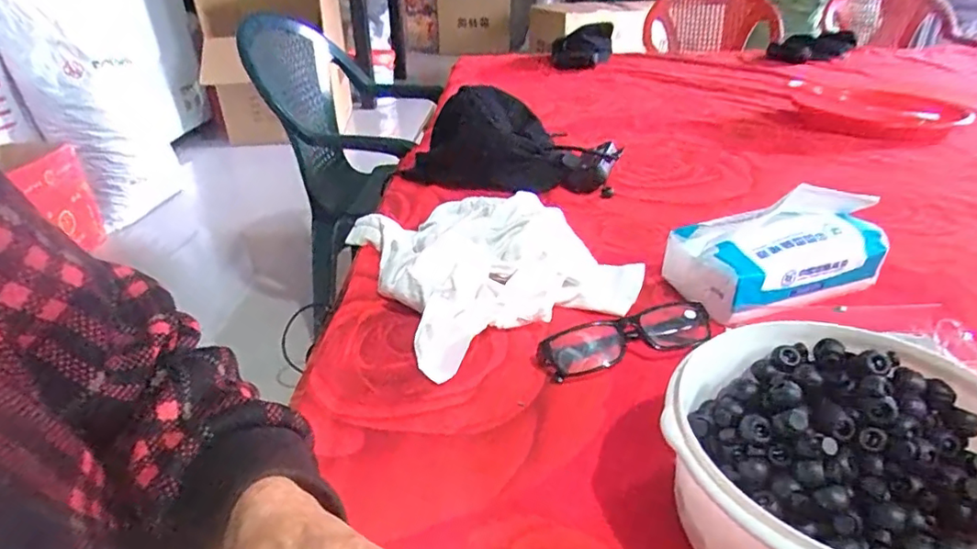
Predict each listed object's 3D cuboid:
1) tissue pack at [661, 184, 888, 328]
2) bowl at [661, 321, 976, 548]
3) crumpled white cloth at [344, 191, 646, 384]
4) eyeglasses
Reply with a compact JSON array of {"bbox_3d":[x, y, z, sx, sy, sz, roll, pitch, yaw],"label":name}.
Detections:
[{"bbox_3d":[0.243,-0.024,0.482,0.167,0.080,0.101,-14,33,-21],"label":"tissue pack"},{"bbox_3d":[0.169,0.100,0.276,0.155,0.073,0.159,-1,31,0],"label":"bowl"},{"bbox_3d":[-0.001,-0.027,0.533,0.225,0.056,0.260,-16,34,-23],"label":"crumpled white cloth"},{"bbox_3d":[0.103,0.043,0.427,0.129,0.031,0.045,-9,32,-13],"label":"eyeglasses"}]

